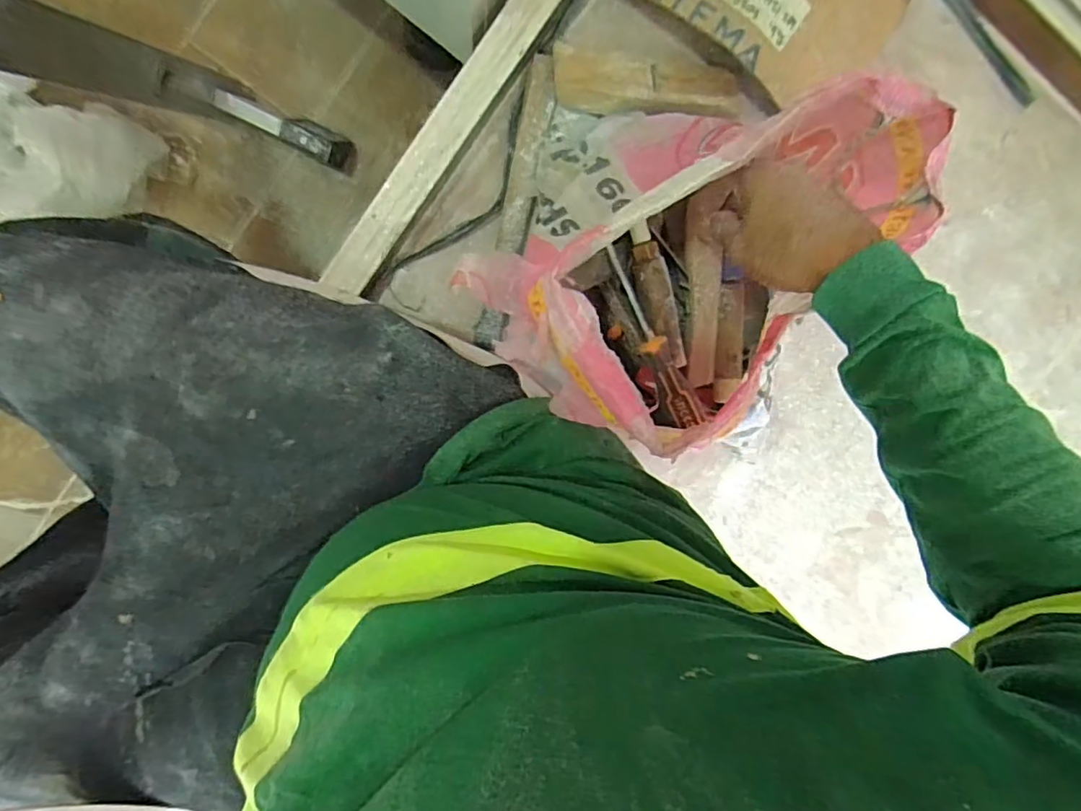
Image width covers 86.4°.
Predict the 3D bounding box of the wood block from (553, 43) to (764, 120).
[{"bbox_3d":[0.109,-0.289,0.522,0.194,0.020,0.052,2,97,-7],"label":"wood block"}]

